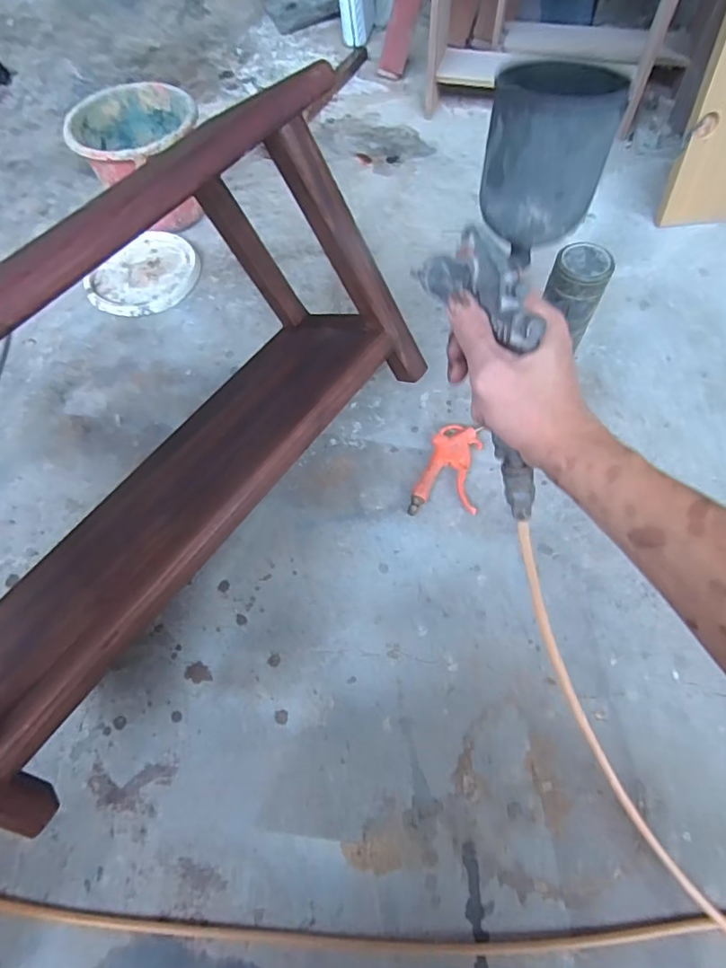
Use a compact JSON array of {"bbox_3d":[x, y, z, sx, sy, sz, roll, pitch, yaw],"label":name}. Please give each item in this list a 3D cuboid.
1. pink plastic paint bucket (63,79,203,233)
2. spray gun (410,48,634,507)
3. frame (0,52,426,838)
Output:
[{"bbox_3d":[-0.400,-0.595,0.946,0.191,0.182,0.203,-1,64,2],"label":"pink plastic paint bucket"},{"bbox_3d":[0.097,-0.121,0.353,0.099,0.100,0.284,2,110,1],"label":"spray gun"},{"bbox_3d":[-0.238,-0.060,0.523,0.212,0.332,0.659,19,65,42],"label":"frame"}]

